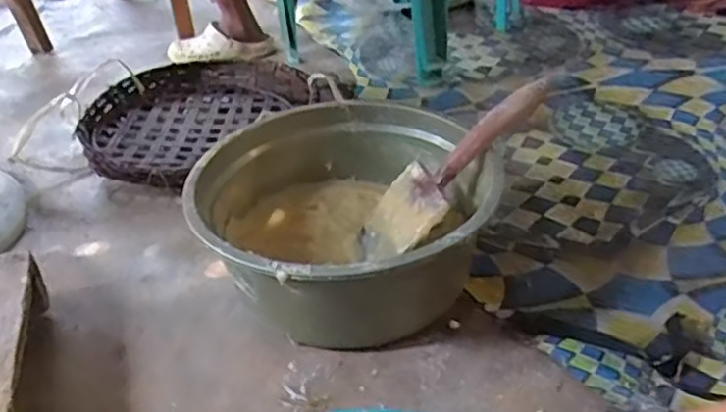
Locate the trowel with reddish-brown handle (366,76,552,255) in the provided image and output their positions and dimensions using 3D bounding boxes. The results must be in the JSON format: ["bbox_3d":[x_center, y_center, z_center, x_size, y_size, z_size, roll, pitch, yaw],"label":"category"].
[{"bbox_3d":[0.128,-0.054,0.978,0.338,0.041,0.133,-44,32,17],"label":"trowel with reddish-brown handle"}]

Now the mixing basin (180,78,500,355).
[{"bbox_3d":[-0.025,0.026,0.992,0.391,0.179,0.402,-4,35,3],"label":"mixing basin"}]

